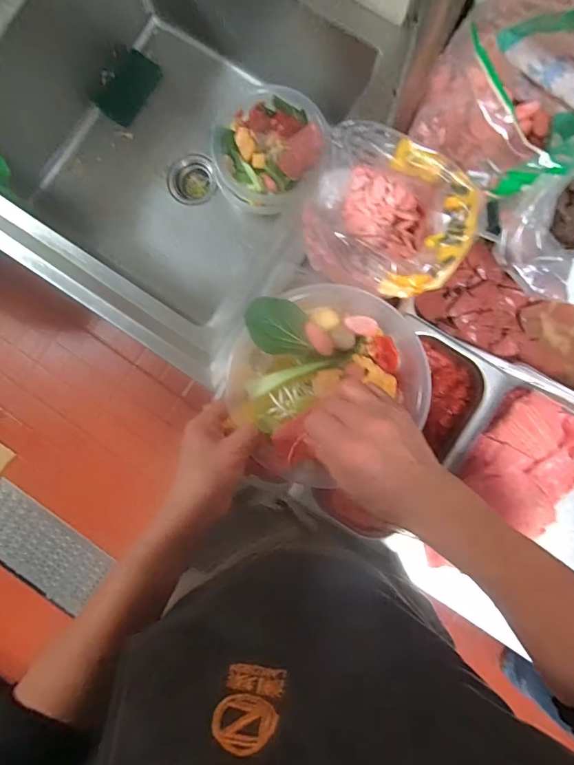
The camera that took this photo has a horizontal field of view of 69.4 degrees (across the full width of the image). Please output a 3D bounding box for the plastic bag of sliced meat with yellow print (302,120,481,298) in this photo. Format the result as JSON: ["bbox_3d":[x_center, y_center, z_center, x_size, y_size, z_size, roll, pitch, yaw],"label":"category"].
[{"bbox_3d":[0.124,-0.198,0.524,0.195,0.125,0.155,30,89,3],"label":"plastic bag of sliced meat with yellow print"}]

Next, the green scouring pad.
[{"bbox_3d":[-0.353,-0.662,0.935,0.088,0.012,0.152,37,95,-9],"label":"green scouring pad"}]

